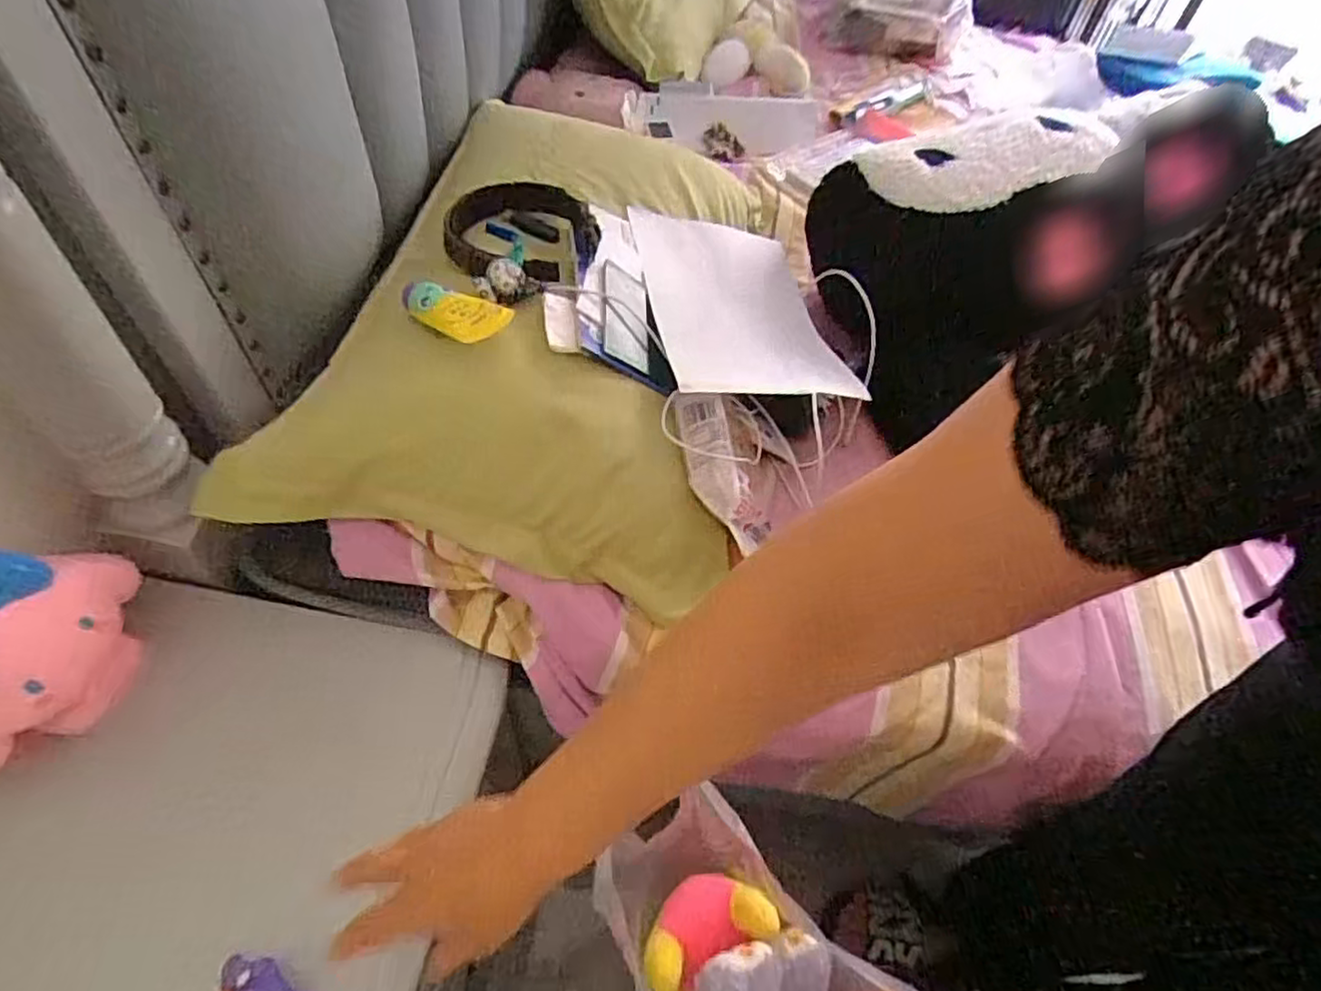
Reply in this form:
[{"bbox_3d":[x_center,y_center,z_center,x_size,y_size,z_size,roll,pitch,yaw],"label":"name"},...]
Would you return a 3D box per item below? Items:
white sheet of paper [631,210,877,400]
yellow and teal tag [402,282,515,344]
[{"bbox_3d":[0.081,-0.204,0.737,0.204,0.034,0.290,3,48,-23],"label":"white sheet of paper"},{"bbox_3d":[-0.182,-0.154,0.582,0.104,0.022,0.049,19,52,11],"label":"yellow and teal tag"}]

